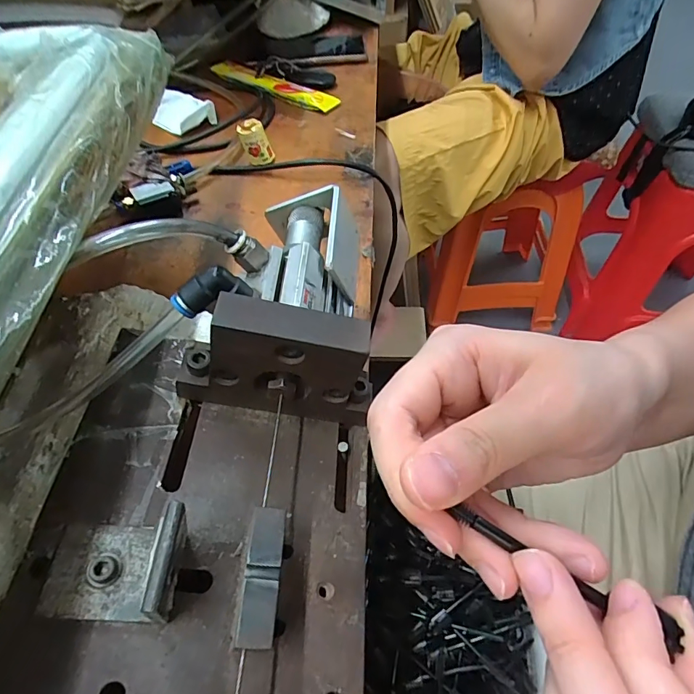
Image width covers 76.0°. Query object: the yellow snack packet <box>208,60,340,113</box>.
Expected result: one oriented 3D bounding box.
[{"bbox_3d":[-0.094,-0.333,0.563,0.191,0.018,0.031,28,60,23],"label":"yellow snack packet"}]

